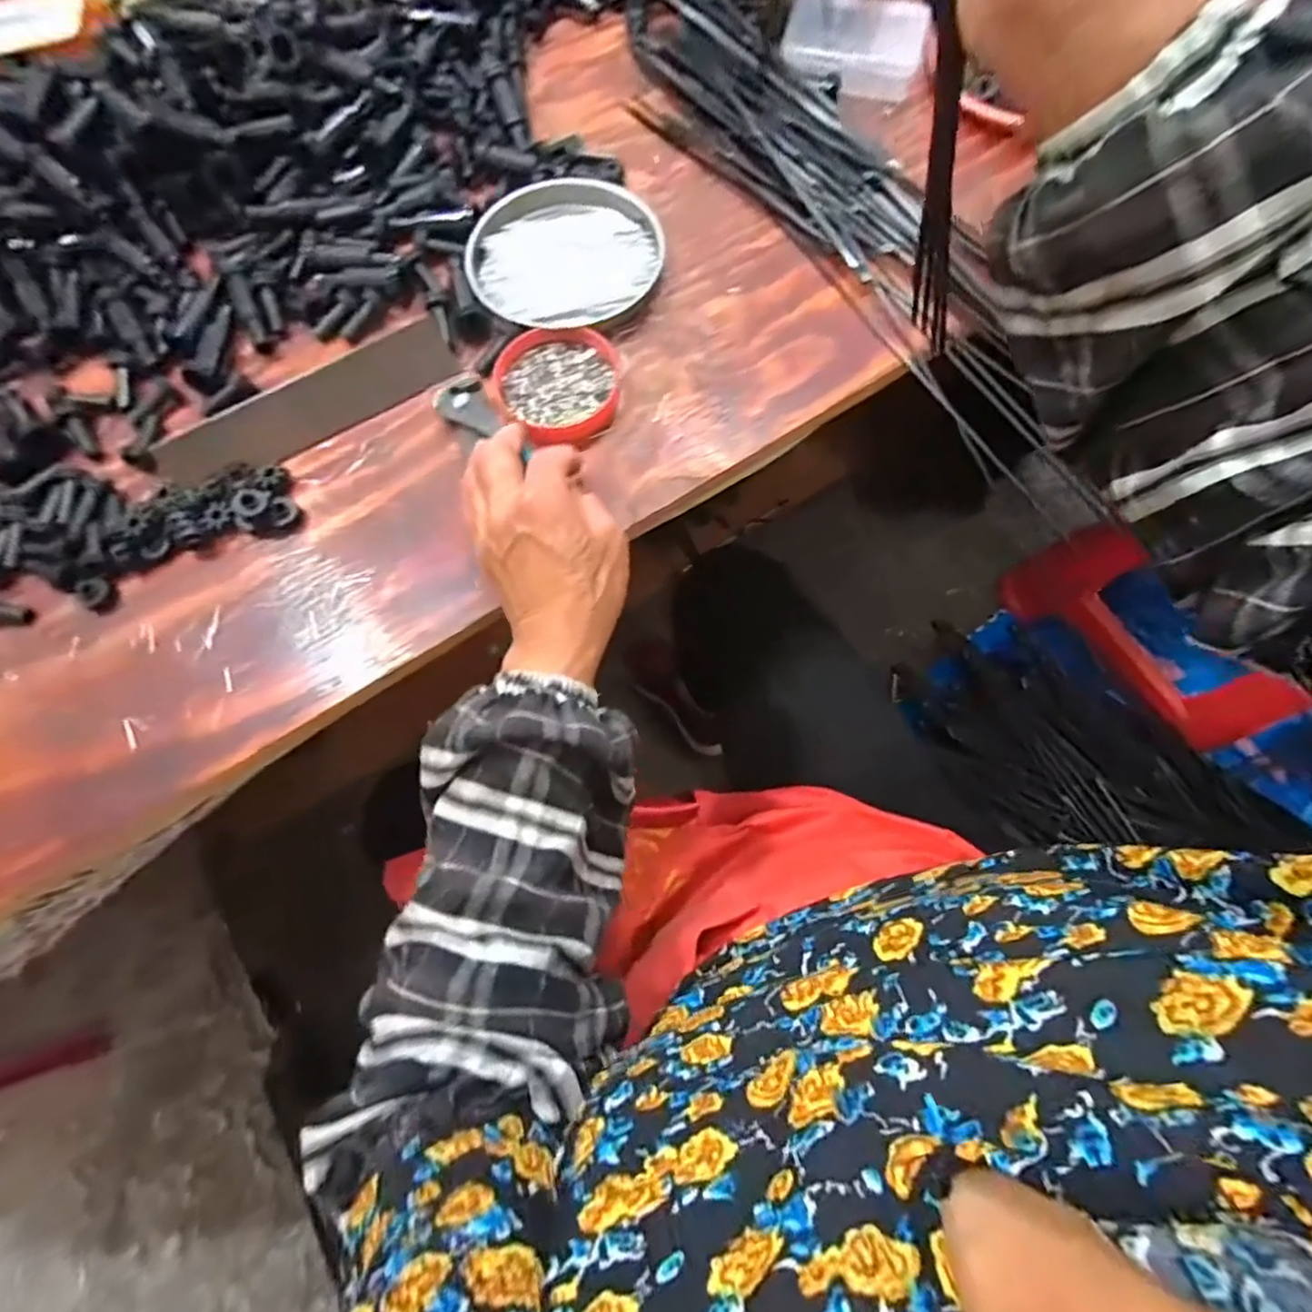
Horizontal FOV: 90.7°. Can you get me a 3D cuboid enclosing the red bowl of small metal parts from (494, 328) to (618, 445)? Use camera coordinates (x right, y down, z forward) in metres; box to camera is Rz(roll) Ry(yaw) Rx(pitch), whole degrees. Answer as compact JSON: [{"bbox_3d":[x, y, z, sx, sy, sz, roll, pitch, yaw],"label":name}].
[{"bbox_3d":[-0.063,-0.176,0.422,0.077,0.012,0.077,0,76,0],"label":"red bowl of small metal parts"}]

